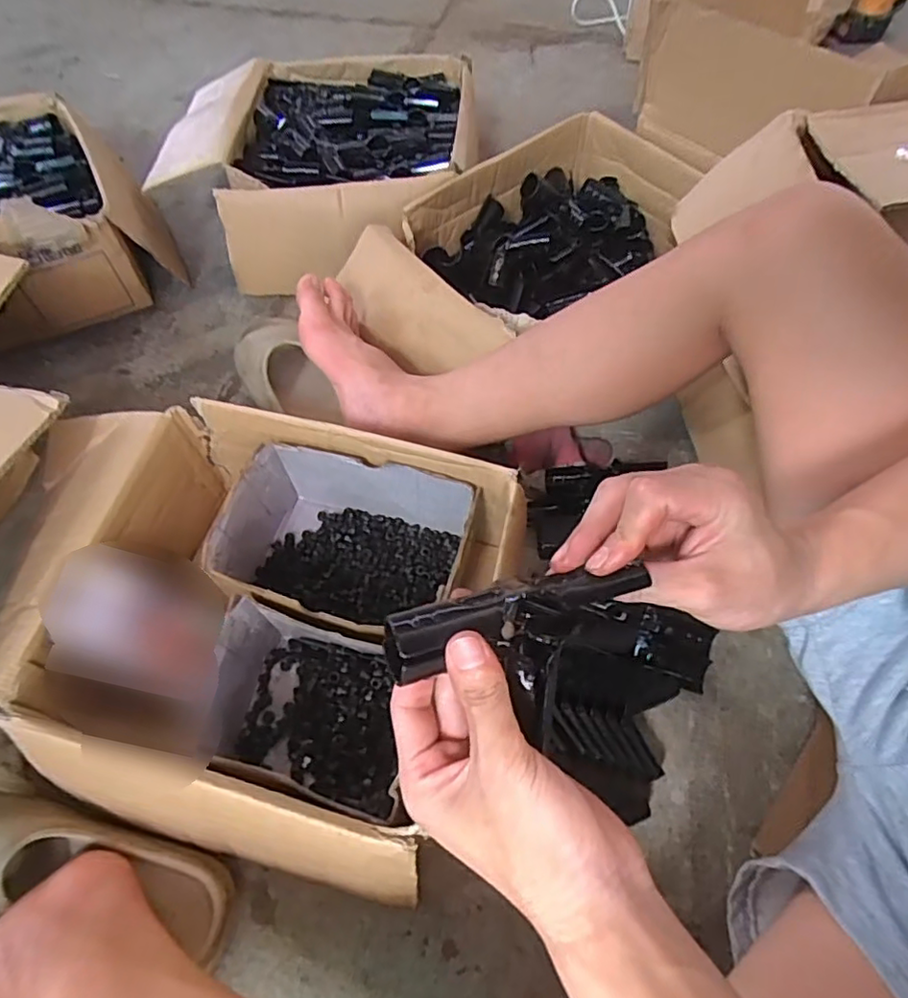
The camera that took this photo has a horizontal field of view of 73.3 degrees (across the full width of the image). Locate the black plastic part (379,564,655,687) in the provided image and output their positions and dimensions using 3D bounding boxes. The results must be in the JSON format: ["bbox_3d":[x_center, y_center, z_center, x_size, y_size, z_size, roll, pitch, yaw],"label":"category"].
[{"bbox_3d":[0.030,0.052,0.288,0.131,0.013,0.030,-14,59,-16],"label":"black plastic part"}]

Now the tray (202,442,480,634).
[{"bbox_3d":[-0.098,0.051,0.556,0.210,0.096,0.145,12,59,7],"label":"tray"}]

